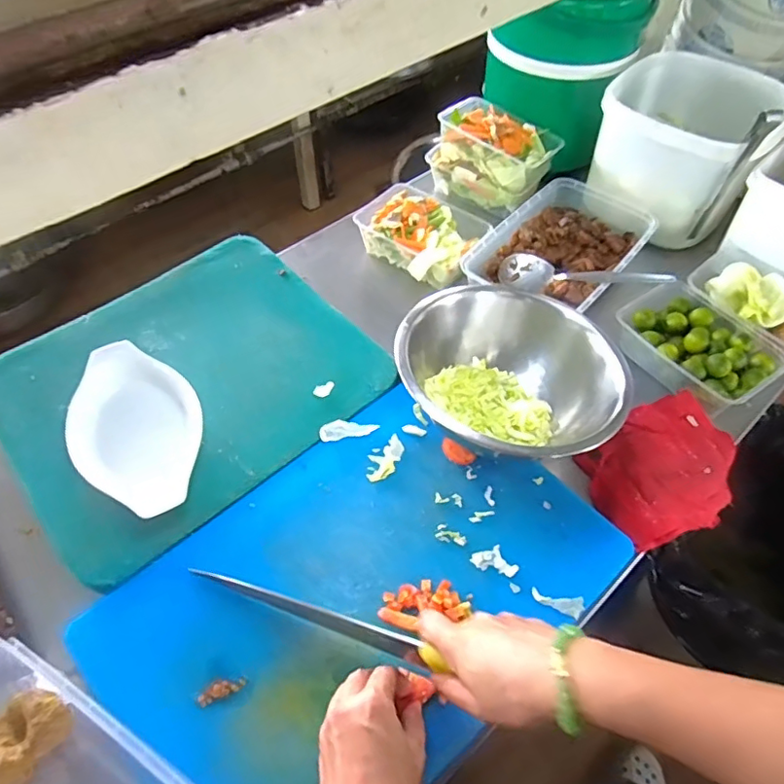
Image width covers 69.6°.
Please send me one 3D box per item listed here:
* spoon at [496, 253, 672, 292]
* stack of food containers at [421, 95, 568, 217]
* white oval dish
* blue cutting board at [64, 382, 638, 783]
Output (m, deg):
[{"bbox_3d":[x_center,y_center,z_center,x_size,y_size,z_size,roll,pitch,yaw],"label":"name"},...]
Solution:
[{"bbox_3d":[0.232,-0.146,0.700,0.209,0.020,0.046,11,56,31],"label":"spoon"},{"bbox_3d":[0.156,-0.362,0.869,0.173,0.100,0.115,31,60,20],"label":"stack of food containers"},{"bbox_3d":[-0.268,0.036,0.592,0.126,0.031,0.217,-24,58,-17],"label":"white oval dish"},{"bbox_3d":[-0.024,0.175,0.518,0.435,0.014,0.296,-36,62,-24],"label":"blue cutting board"}]

